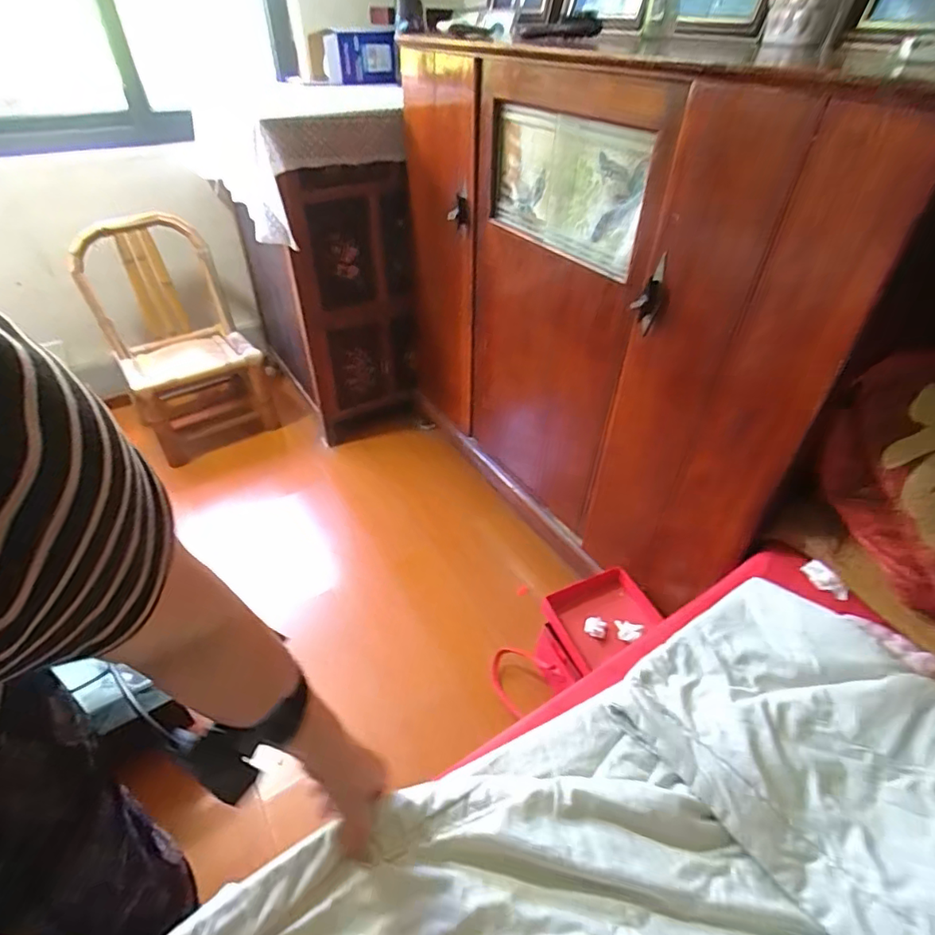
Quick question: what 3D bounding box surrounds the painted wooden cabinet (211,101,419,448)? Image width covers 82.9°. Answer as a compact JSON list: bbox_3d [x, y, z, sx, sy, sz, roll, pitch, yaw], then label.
[{"bbox_3d":[-0.480,-0.651,1.769,0.438,0.953,0.588,-18,45,-19],"label":"painted wooden cabinet"}]

